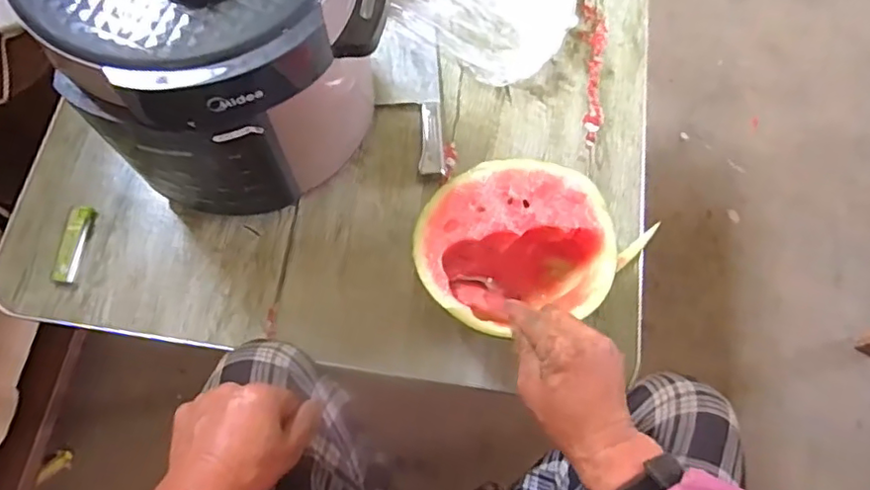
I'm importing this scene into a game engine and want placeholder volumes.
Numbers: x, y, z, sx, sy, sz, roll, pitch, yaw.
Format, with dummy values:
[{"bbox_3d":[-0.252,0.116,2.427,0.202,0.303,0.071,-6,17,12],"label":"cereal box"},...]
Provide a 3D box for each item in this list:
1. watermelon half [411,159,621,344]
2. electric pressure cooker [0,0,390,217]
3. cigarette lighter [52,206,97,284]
[{"bbox_3d":[0.072,0.005,0.570,0.176,0.082,0.159,-11,71,-4],"label":"watermelon half"},{"bbox_3d":[-0.193,-0.192,0.531,0.261,0.263,0.249,1,70,-2],"label":"electric pressure cooker"},{"bbox_3d":[-0.376,-0.002,0.612,0.020,0.017,0.084,4,70,0],"label":"cigarette lighter"}]

